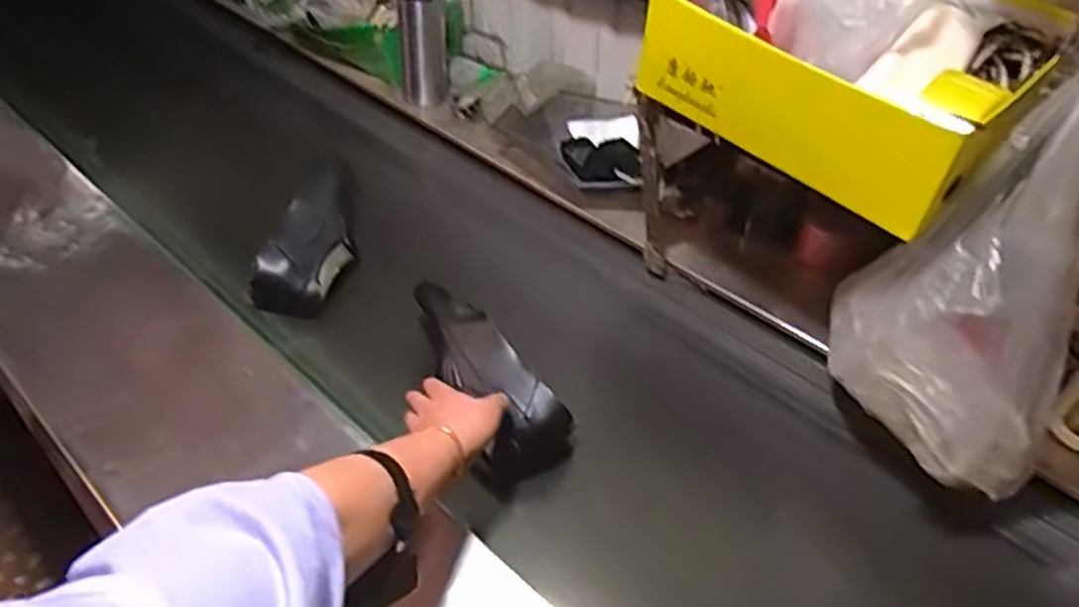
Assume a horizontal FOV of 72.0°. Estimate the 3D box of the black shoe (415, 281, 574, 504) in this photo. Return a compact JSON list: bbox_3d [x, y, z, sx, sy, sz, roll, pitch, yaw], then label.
[{"bbox_3d":[-0.067,0.075,0.825,0.105,0.076,0.258,-25,65,-25],"label":"black shoe"}]

